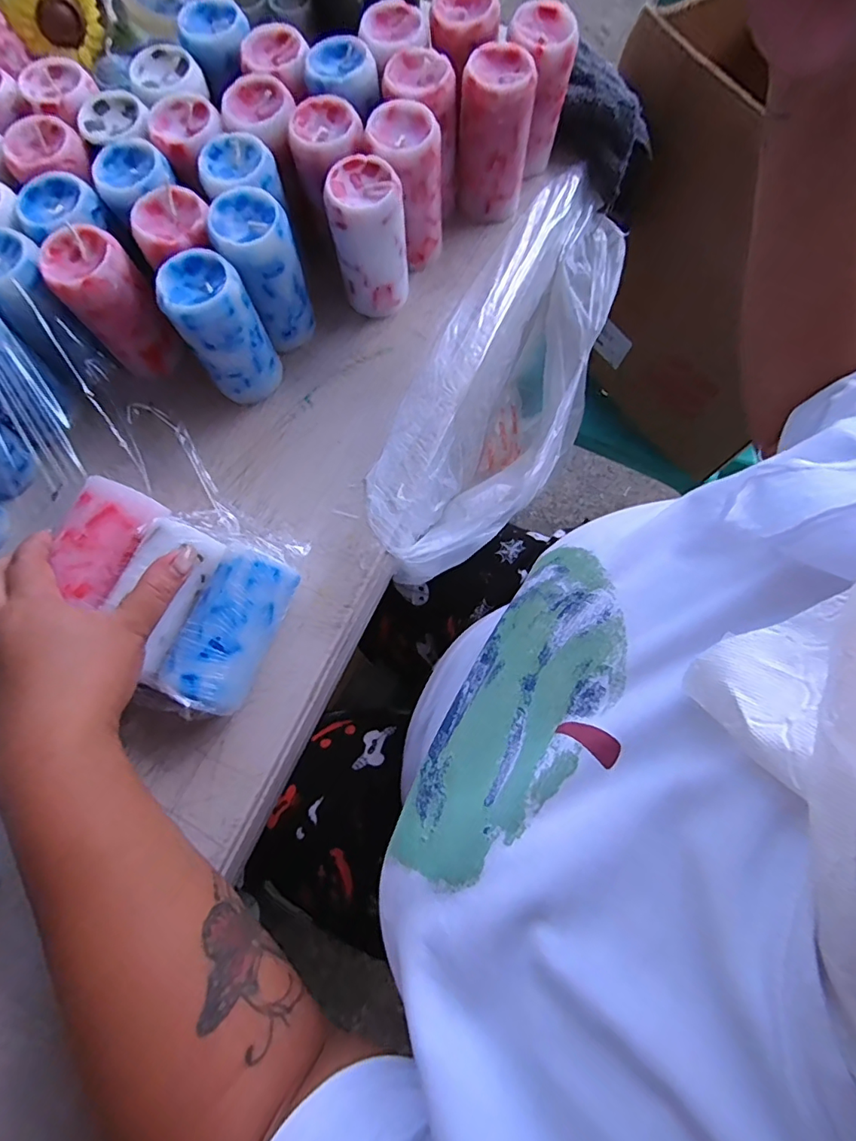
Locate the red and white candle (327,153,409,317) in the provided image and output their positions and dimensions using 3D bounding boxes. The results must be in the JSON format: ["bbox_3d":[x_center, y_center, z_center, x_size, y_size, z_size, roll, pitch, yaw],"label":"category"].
[{"bbox_3d":[-0.040,-0.234,0.378,0.047,0.092,0.046,-2,75,0],"label":"red and white candle"}]

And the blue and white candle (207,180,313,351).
[{"bbox_3d":[-0.113,-0.206,0.369,0.045,0.096,0.048,-25,77,-6],"label":"blue and white candle"}]

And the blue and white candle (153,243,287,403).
[{"bbox_3d":[-0.139,-0.163,0.360,0.052,0.092,0.050,-22,76,-6],"label":"blue and white candle"}]

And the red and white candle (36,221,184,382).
[{"bbox_3d":[-0.216,-0.184,0.365,0.051,0.086,0.049,-37,78,-9],"label":"red and white candle"}]

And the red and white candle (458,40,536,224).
[{"bbox_3d":[0.051,-0.327,0.400,0.049,0.095,0.052,9,76,2],"label":"red and white candle"}]

